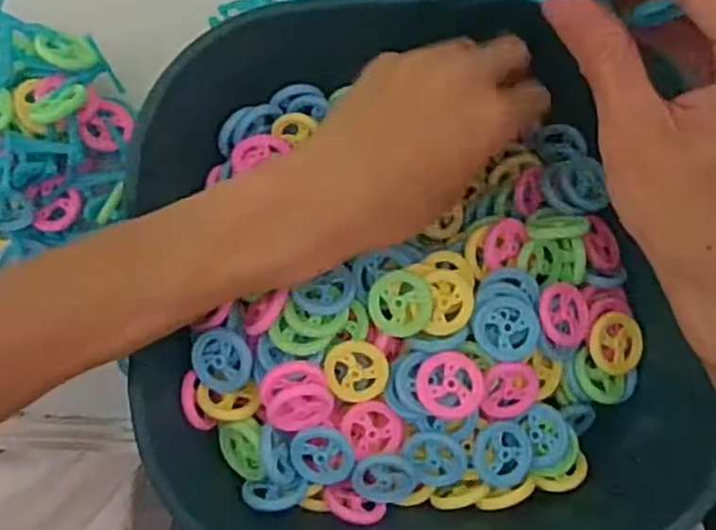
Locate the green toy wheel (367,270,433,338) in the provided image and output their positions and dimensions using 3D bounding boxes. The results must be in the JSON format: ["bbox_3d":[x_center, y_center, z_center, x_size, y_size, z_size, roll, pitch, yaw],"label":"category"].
[{"bbox_3d":[0.019,0.018,0.323,0.029,0.006,0.029,1,94,16],"label":"green toy wheel"}]

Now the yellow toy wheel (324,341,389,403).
[{"bbox_3d":[0.000,0.049,0.326,0.028,0.009,0.027,-3,84,3],"label":"yellow toy wheel"}]

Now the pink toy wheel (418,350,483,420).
[{"bbox_3d":[0.041,0.053,0.316,0.029,0.005,0.029,1,78,-6],"label":"pink toy wheel"}]

